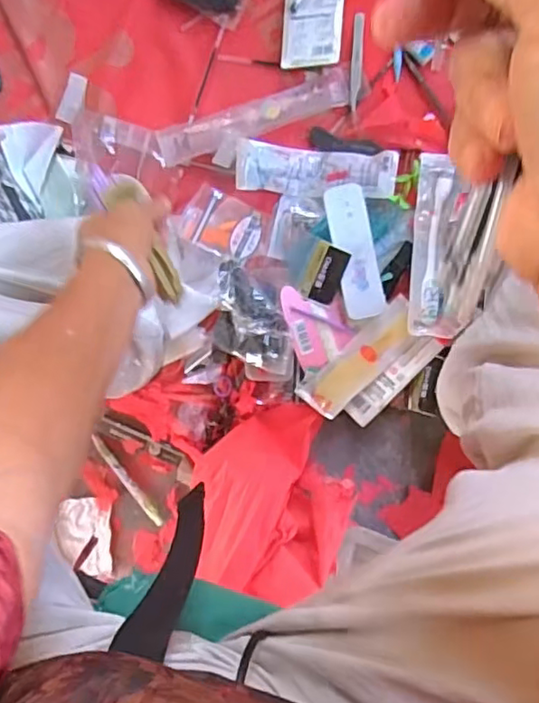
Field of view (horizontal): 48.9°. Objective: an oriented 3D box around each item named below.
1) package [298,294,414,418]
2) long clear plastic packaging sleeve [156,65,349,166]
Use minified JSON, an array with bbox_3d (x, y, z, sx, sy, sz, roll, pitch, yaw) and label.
[{"bbox_3d":[0.100,0.010,0.647,0.149,0.007,0.050,-42,87,9],"label":"package"},{"bbox_3d":[-0.020,-0.263,0.662,0.218,0.018,0.047,-16,91,10],"label":"long clear plastic packaging sleeve"}]

